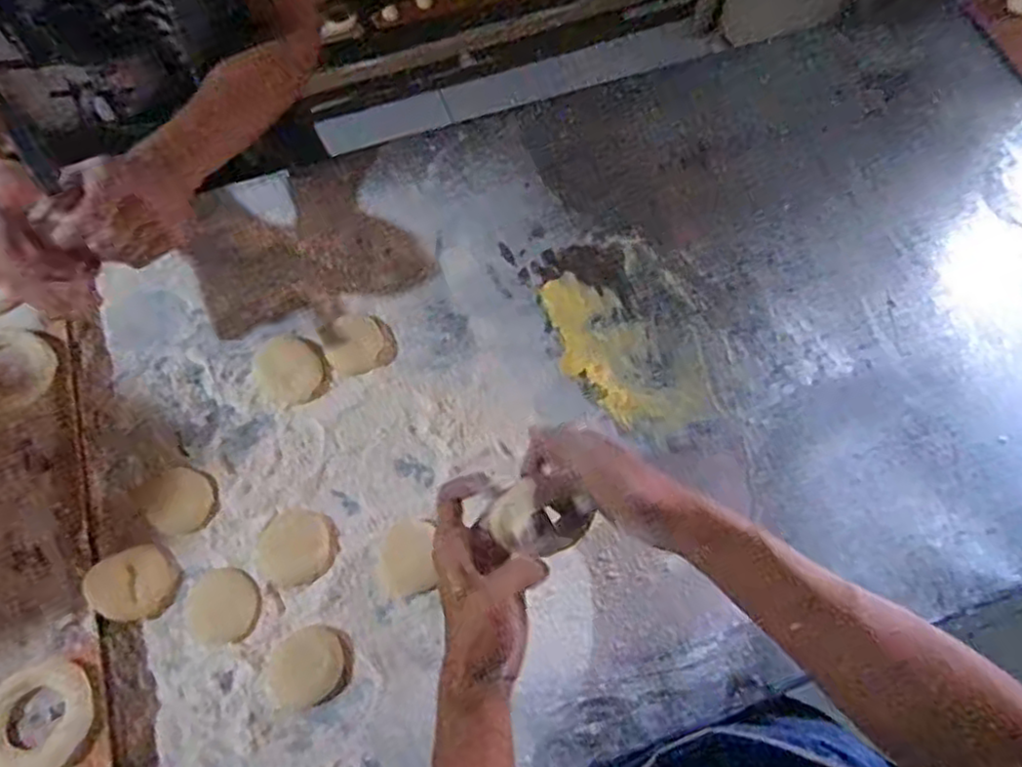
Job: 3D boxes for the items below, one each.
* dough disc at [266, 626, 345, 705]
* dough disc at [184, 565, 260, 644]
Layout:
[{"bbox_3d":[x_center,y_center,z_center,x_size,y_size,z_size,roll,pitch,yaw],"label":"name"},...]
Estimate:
[{"bbox_3d":[-0.161,0.221,0.541,0.058,0.011,0.051,-26,70,-12],"label":"dough disc"},{"bbox_3d":[-0.233,0.179,0.560,0.058,0.006,0.057,1,67,-1],"label":"dough disc"}]

